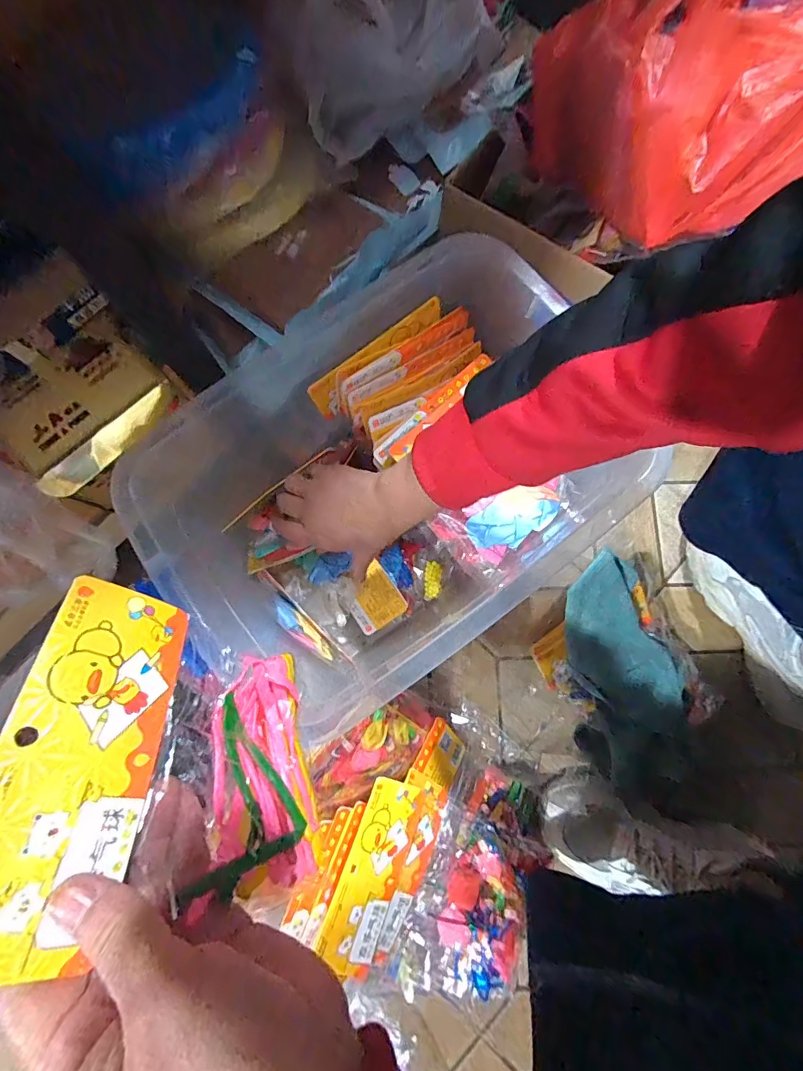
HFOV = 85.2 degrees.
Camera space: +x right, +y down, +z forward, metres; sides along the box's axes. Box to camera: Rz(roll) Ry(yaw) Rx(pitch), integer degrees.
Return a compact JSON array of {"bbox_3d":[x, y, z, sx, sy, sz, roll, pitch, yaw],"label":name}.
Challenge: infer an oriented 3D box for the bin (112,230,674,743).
[{"bbox_3d":[-0.017,-0.057,0.443,0.381,0.204,0.309,-35,82,-6],"label":"bin"}]

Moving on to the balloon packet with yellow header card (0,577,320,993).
[{"bbox_3d":[-0.107,0.116,0.226,0.016,0.161,0.144,-28,46,30],"label":"balloon packet with yellow header card"}]

